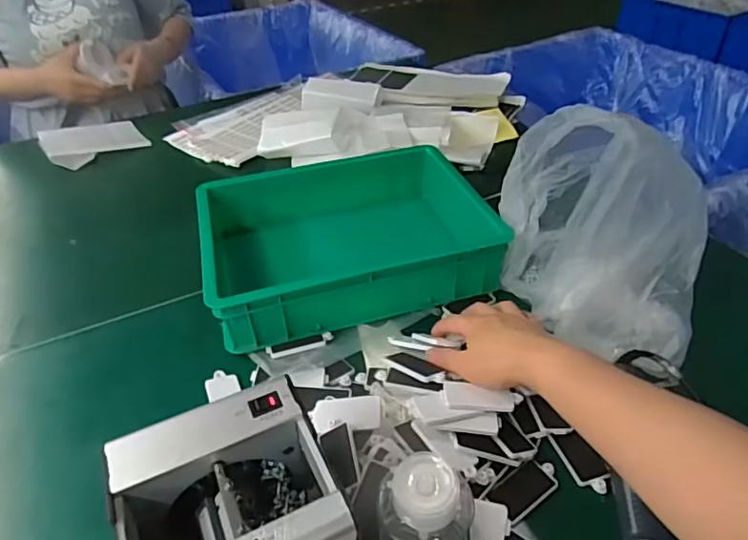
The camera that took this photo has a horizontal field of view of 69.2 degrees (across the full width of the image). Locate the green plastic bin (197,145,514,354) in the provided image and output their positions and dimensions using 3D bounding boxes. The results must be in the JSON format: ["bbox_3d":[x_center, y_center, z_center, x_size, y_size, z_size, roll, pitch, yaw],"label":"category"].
[{"bbox_3d":[-0.042,-0.042,0.697,0.335,0.094,0.268,-12,41,-12],"label":"green plastic bin"}]

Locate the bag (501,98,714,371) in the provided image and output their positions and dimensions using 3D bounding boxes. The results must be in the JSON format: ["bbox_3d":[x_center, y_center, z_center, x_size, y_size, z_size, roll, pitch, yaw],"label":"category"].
[{"bbox_3d":[0.235,-0.042,0.558,0.204,0.199,0.178,10,41,13],"label":"bag"}]

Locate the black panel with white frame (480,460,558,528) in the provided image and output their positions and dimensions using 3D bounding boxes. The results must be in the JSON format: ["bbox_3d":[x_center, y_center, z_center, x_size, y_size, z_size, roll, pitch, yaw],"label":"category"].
[{"bbox_3d":[0.127,0.185,0.461,0.068,0.013,0.036,-26,57,-23],"label":"black panel with white frame"}]

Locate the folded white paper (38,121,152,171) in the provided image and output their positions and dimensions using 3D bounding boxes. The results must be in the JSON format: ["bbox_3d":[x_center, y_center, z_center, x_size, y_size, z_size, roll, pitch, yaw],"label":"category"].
[{"bbox_3d":[-0.504,-0.232,0.976,0.162,0.017,0.125,-22,48,-32],"label":"folded white paper"}]

